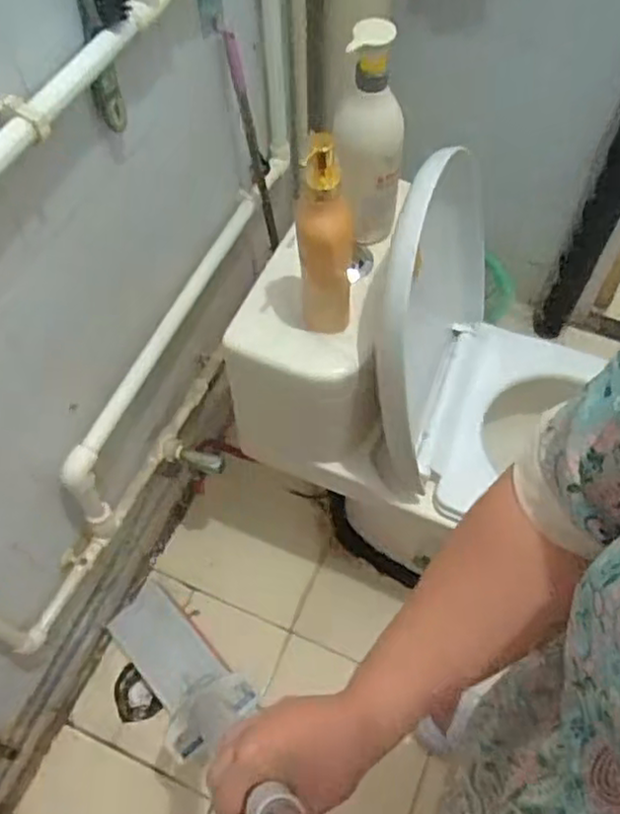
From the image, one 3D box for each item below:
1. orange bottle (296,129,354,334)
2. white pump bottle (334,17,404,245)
[{"bbox_3d":[0.017,-0.172,0.727,0.057,0.241,0.059,2,58,2],"label":"orange bottle"},{"bbox_3d":[0.068,-0.293,0.785,0.078,0.255,0.063,2,58,2],"label":"white pump bottle"}]

